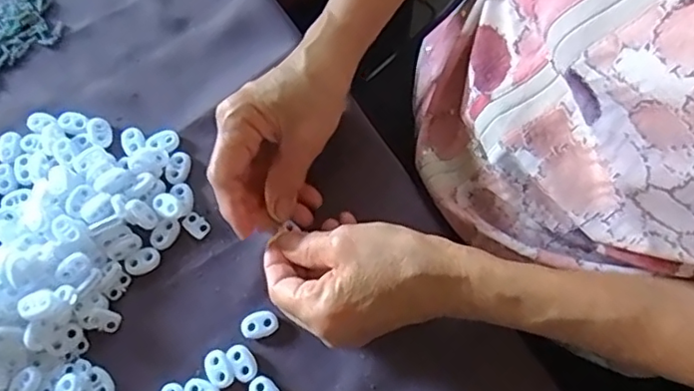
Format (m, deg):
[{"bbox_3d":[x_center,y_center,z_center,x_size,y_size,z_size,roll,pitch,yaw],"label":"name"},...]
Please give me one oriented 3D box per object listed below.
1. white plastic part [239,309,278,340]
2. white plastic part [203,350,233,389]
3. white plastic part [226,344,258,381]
[{"bbox_3d":[-0.055,0.080,0.371,0.023,0.004,0.016,-13,72,-3],"label":"white plastic part"},{"bbox_3d":[-0.078,0.105,0.362,0.014,0.004,0.023,-26,73,-7],"label":"white plastic part"},{"bbox_3d":[-0.064,0.101,0.363,0.014,0.004,0.022,-27,73,-7],"label":"white plastic part"}]

